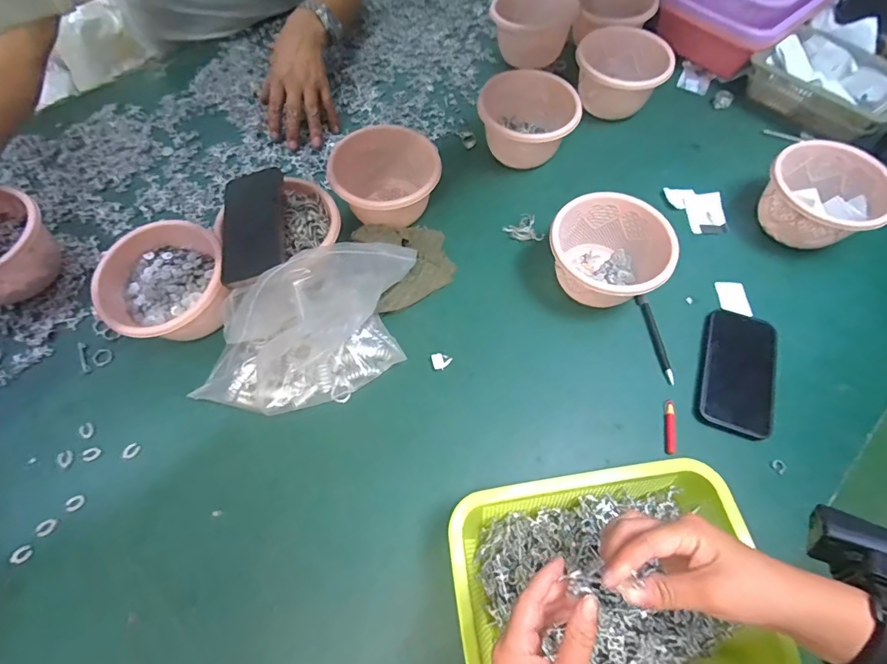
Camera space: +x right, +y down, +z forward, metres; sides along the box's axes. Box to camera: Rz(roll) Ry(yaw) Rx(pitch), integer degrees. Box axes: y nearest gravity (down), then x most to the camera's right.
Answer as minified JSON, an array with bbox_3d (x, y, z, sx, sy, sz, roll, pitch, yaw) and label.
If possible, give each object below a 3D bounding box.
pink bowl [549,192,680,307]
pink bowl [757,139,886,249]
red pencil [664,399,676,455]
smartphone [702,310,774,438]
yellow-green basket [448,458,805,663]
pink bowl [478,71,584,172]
[{"bbox_3d":[0.209,-0.096,0.569,0.143,0.086,0.140,0,65,0],"label":"pink bowl"},{"bbox_3d":[0.522,-0.182,0.610,0.143,0.085,0.140,0,65,0],"label":"pink bowl"},{"bbox_3d":[0.265,0.111,0.511,0.012,0.005,0.064,11,65,5],"label":"red pencil"},{"bbox_3d":[0.366,0.047,0.541,0.083,0.013,0.158,18,66,8],"label":"smartphone"},{"bbox_3d":[0.146,0.235,0.399,0.264,0.063,0.200,-8,65,-4],"label":"yellow-green basket"},{"bbox_3d":[0.129,-0.328,0.683,0.140,0.082,0.129,0,65,0],"label":"pink bowl"}]

